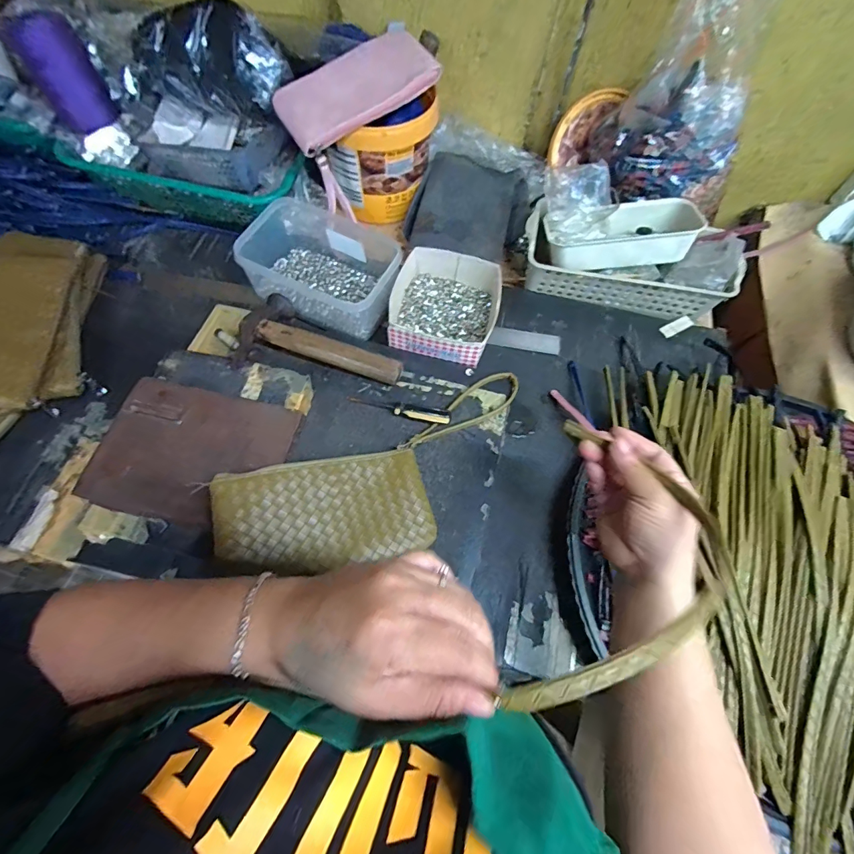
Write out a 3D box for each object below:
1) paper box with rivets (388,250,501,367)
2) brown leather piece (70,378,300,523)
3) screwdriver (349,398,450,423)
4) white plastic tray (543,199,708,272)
[{"bbox_3d":[0.022,-0.162,0.561,0.141,0.055,0.150,12,68,6],"label":"paper box with rivets"},{"bbox_3d":[-0.234,0.025,0.416,0.176,0.021,0.136,13,65,3],"label":"brown leather piece"},{"bbox_3d":[-0.033,-0.021,0.498,0.124,0.016,0.019,9,67,5],"label":"screwdriver"},{"bbox_3d":[0.268,-0.269,0.571,0.201,0.049,0.103,2,65,2],"label":"white plastic tray"}]

